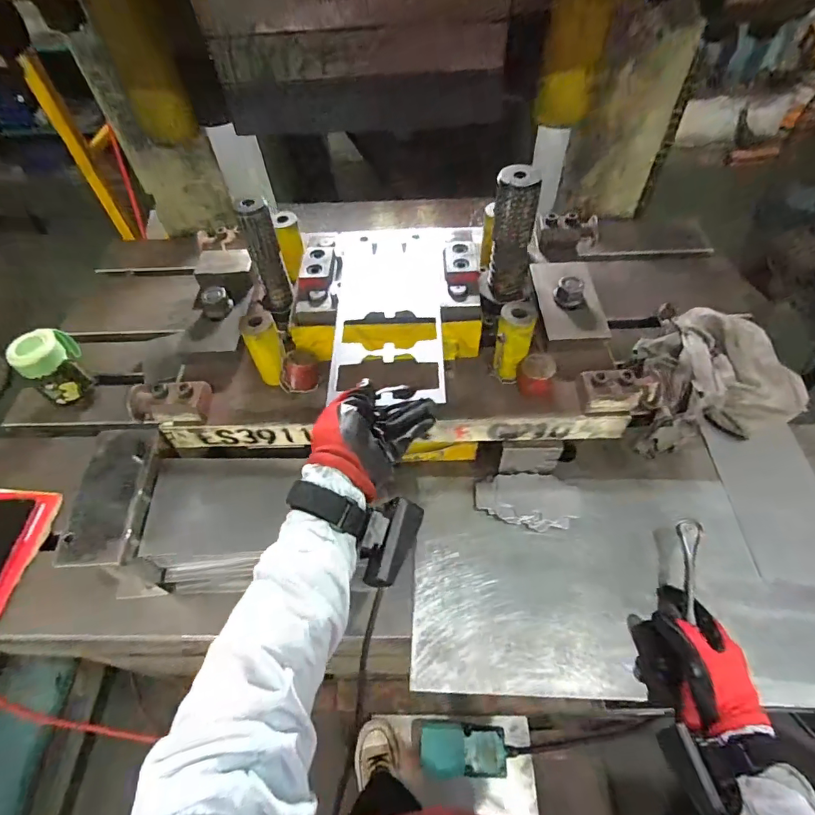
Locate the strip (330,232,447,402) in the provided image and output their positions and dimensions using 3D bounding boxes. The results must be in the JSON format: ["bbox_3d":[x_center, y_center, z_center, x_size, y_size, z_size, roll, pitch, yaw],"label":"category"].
[{"bbox_3d":[-0.021,-0.129,0.560,0.127,0.009,0.300,-2,54,2],"label":"strip"}]

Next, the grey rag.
[{"bbox_3d":[0.439,-0.059,0.703,0.252,0.073,0.224,-8,54,-3],"label":"grey rag"}]

